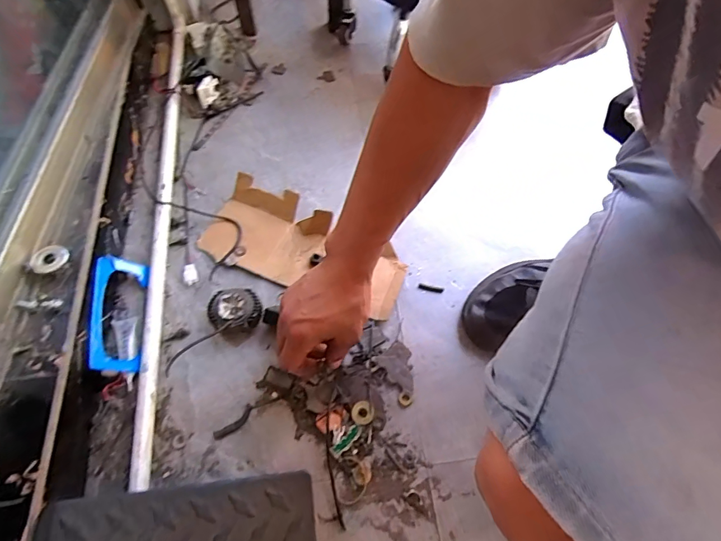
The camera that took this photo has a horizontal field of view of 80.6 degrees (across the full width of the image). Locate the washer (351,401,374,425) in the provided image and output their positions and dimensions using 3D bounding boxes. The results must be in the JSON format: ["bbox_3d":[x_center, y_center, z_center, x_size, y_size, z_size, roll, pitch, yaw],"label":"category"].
[{"bbox_3d":[0.003,0.176,0.525,0.027,0.006,0.027,1,61,-2],"label":"washer"}]

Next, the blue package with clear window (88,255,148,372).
[{"bbox_3d":[-0.316,0.050,0.549,0.065,0.012,0.161,18,50,-41],"label":"blue package with clear window"}]

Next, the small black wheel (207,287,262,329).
[{"bbox_3d":[-0.165,0.054,0.565,0.064,0.035,0.056,-10,62,-8],"label":"small black wheel"}]

